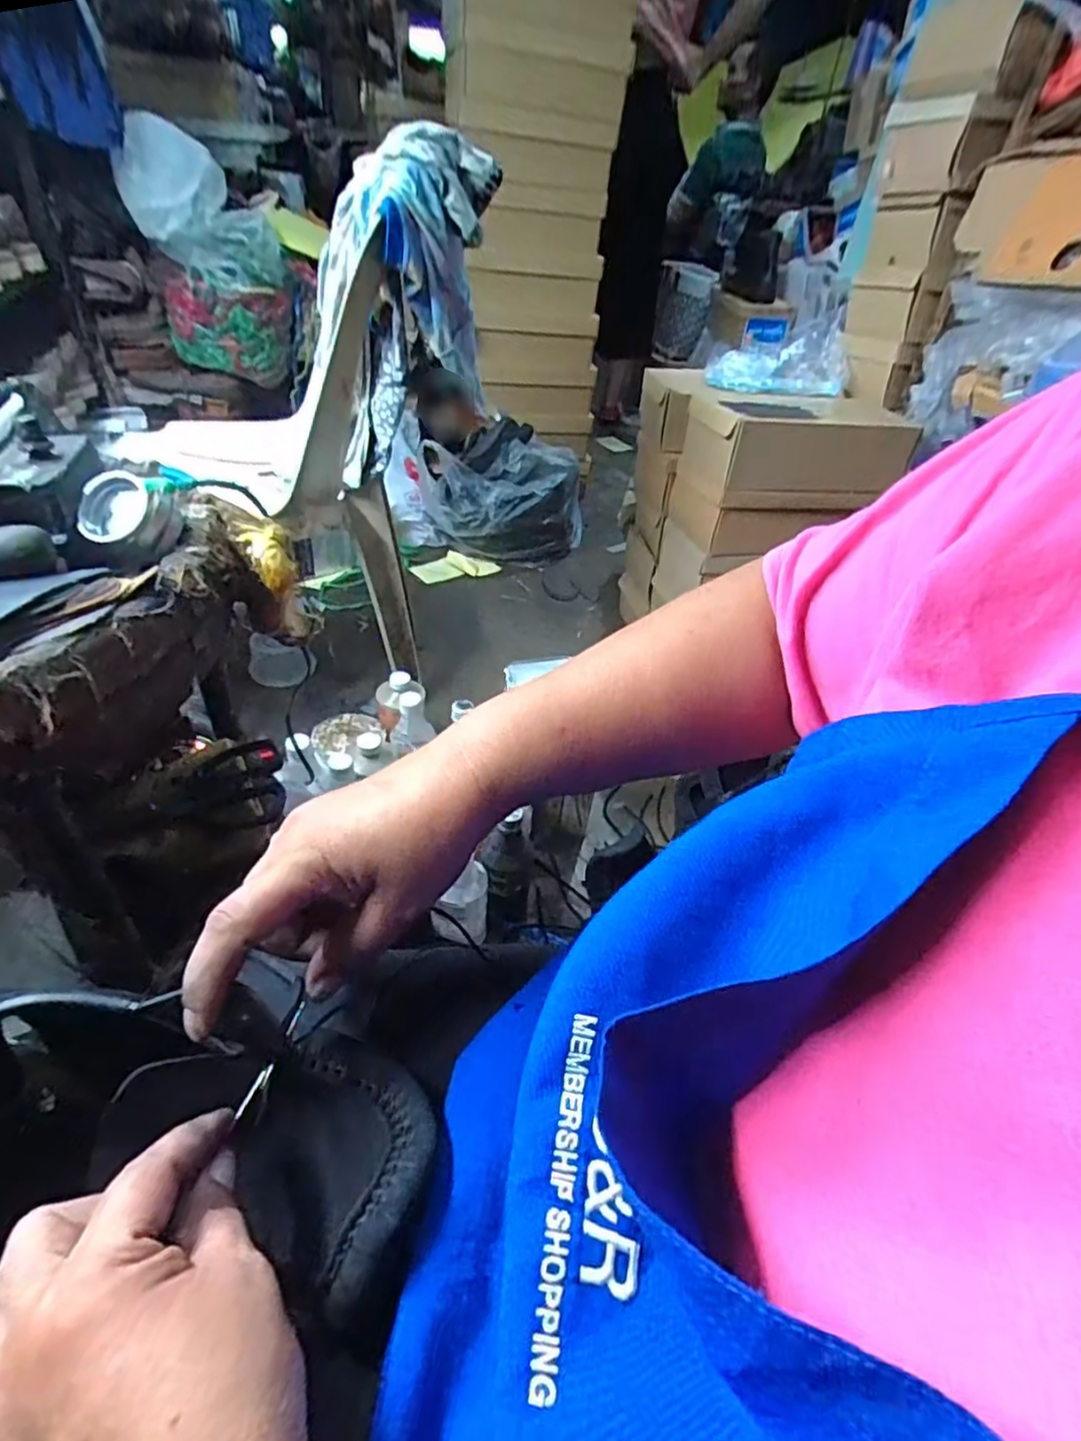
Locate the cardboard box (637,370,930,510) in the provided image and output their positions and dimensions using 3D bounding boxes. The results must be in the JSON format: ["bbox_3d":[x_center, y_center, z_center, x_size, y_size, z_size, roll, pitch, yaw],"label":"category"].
[{"bbox_3d":[0.387,-0.495,1.129,0.358,0.123,0.327,-5,42,-14],"label":"cardboard box"}]

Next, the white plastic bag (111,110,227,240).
[{"bbox_3d":[-0.730,-1.068,1.294,0.186,0.176,0.065,-16,46,-25],"label":"white plastic bag"}]

